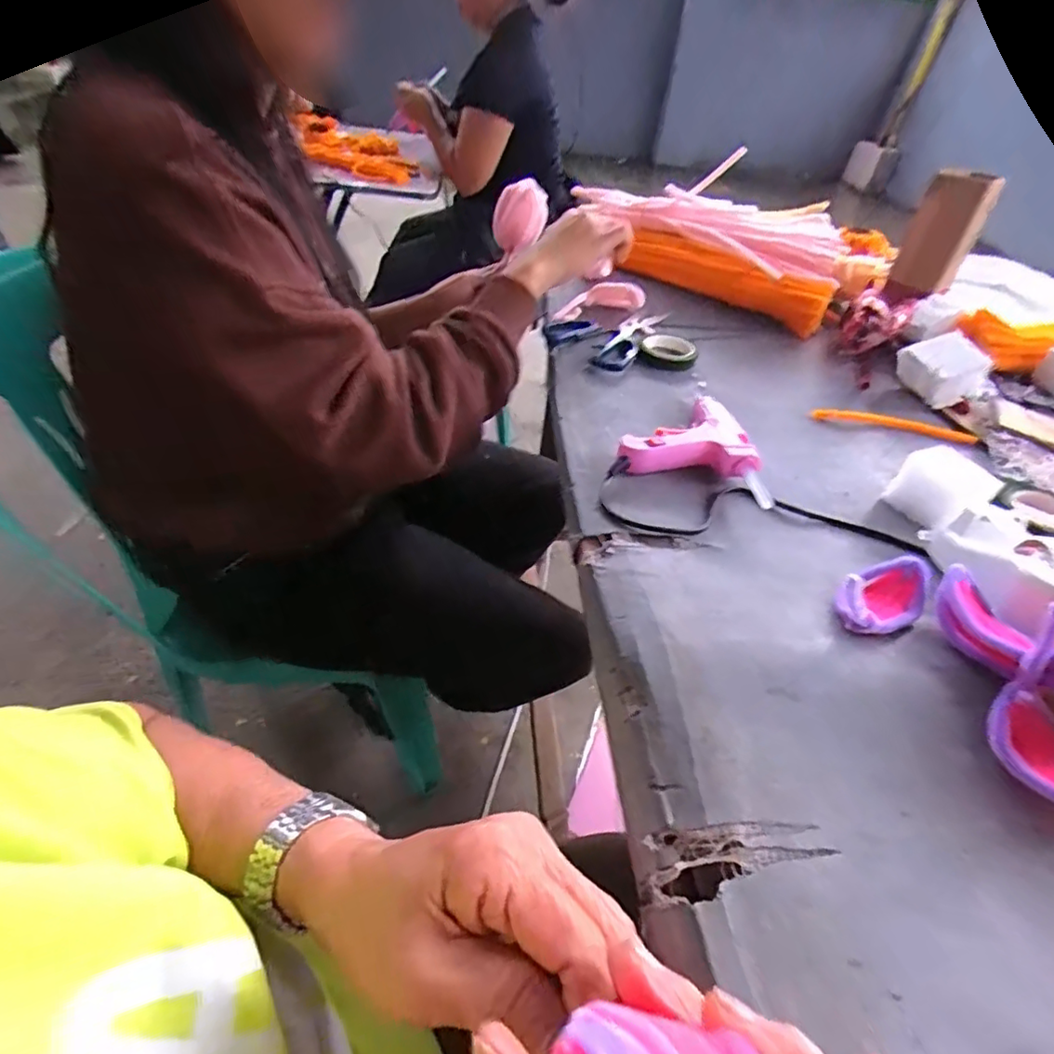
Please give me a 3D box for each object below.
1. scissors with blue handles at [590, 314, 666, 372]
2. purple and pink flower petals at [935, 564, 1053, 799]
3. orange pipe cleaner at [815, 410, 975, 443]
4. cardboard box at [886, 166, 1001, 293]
[{"bbox_3d":[0.113,-0.203,0.607,0.037,0.012,0.165,22,45,16],"label":"scissors with blue handles"},{"bbox_3d":[0.259,0.071,0.279,0.056,0.059,0.141,6,45,-2],"label":"purple and pink flower petals"},{"bbox_3d":[0.341,-0.095,0.523,0.146,0.010,0.013,10,43,3],"label":"orange pipe cleaner"},{"bbox_3d":[0.459,-0.321,0.625,0.067,0.121,0.040,28,48,20],"label":"cardboard box"}]

